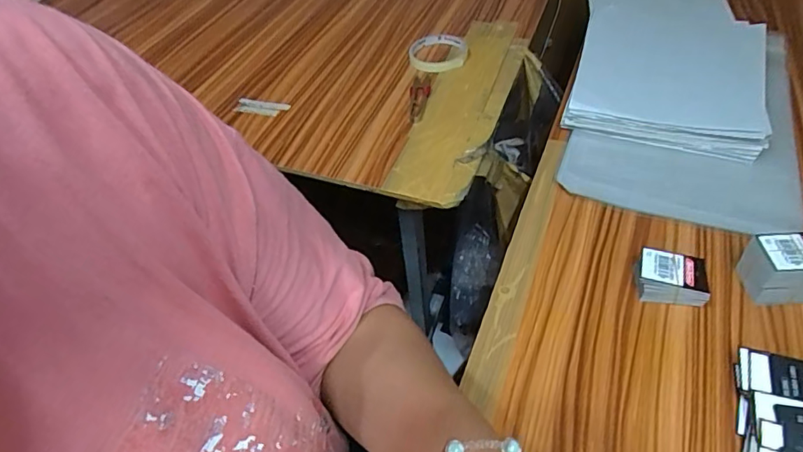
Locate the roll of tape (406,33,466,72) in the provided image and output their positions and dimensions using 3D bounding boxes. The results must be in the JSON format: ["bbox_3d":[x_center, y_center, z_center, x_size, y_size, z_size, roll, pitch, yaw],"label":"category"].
[{"bbox_3d":[0.054,-0.252,0.732,0.081,0.022,0.088,3,48,8],"label":"roll of tape"}]

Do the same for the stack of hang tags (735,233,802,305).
[{"bbox_3d":[0.317,0.038,0.419,0.055,0.052,0.038,-3,47,2],"label":"stack of hang tags"}]

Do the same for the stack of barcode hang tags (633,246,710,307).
[{"bbox_3d":[0.234,0.045,0.436,0.054,0.026,0.042,7,48,11],"label":"stack of barcode hang tags"}]

